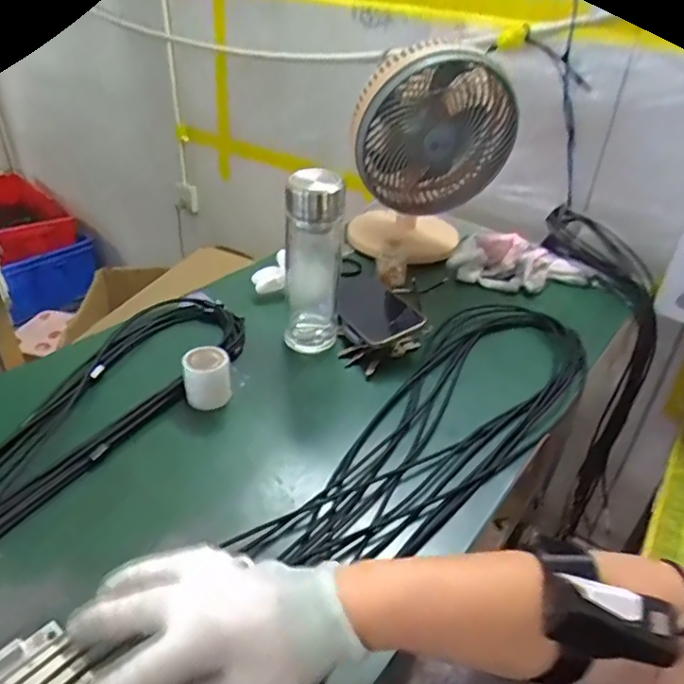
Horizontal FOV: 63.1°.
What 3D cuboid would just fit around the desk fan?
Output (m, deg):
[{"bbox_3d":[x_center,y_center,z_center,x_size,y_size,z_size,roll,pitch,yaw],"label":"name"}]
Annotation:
[{"bbox_3d":[0.126,-0.259,0.824,0.213,0.303,0.217,3,34,0],"label":"desk fan"}]

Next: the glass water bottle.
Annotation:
[{"bbox_3d":[-0.034,-0.087,0.660,0.067,0.228,0.055,0,34,-5],"label":"glass water bottle"}]

